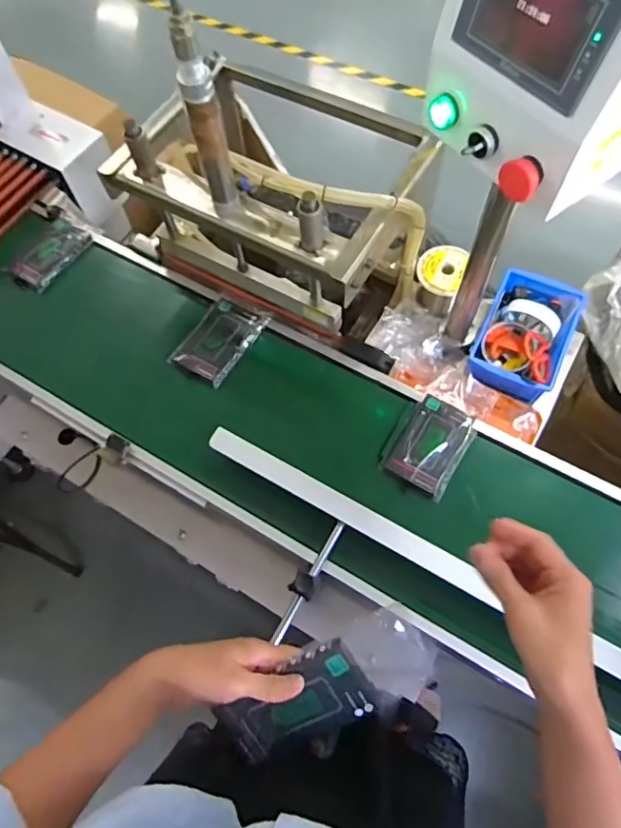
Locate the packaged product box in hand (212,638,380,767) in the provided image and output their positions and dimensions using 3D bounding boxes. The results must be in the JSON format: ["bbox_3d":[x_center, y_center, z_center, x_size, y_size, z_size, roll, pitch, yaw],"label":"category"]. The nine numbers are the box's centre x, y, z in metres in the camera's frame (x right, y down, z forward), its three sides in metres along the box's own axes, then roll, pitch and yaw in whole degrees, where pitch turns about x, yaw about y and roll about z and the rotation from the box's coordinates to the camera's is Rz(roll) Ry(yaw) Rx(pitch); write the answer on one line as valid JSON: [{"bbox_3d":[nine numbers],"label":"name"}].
[{"bbox_3d":[-0.013,0.255,0.472,0.131,0.014,0.075,-29,102,5],"label":"packaged product box in hand"}]

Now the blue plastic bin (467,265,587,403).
[{"bbox_3d":[0.360,-0.135,0.887,0.143,0.063,0.224,24,69,12],"label":"blue plastic bin"}]

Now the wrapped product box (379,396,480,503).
[{"bbox_3d":[0.171,0.043,0.763,0.097,0.016,0.134,30,71,14],"label":"wrapped product box"}]

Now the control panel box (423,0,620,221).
[{"bbox_3d":[0.216,-0.325,0.470,0.144,0.188,0.183,-31,68,-11],"label":"control panel box"}]

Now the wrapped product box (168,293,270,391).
[{"bbox_3d":[-0.142,-0.124,0.855,0.094,0.024,0.154,29,70,14],"label":"wrapped product box"}]

